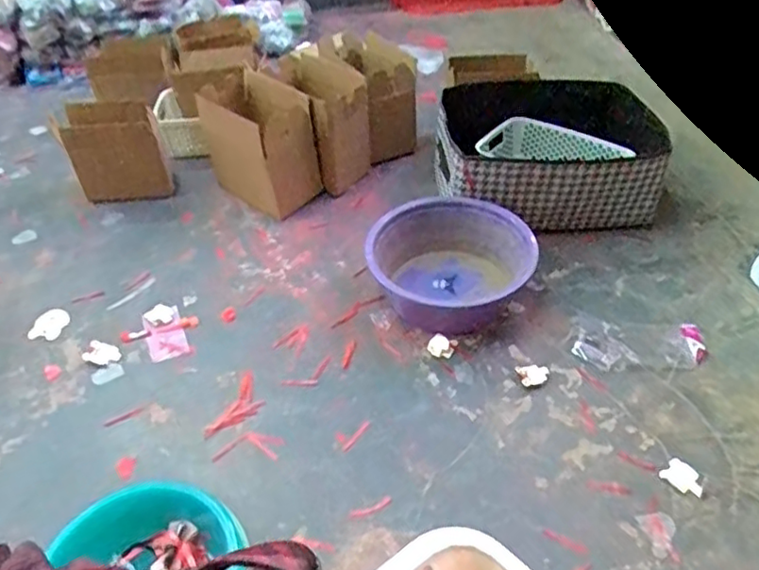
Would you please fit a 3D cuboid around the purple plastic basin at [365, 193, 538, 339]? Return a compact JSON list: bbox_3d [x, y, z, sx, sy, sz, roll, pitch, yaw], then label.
[{"bbox_3d":[0.133,-0.039,1.113,0.248,0.113,0.254,-2,43,2],"label":"purple plastic basin"}]

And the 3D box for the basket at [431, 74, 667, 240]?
[{"bbox_3d":[0.335,-0.260,1.289,0.420,0.188,0.299,-5,43,-2],"label":"basket"}]

